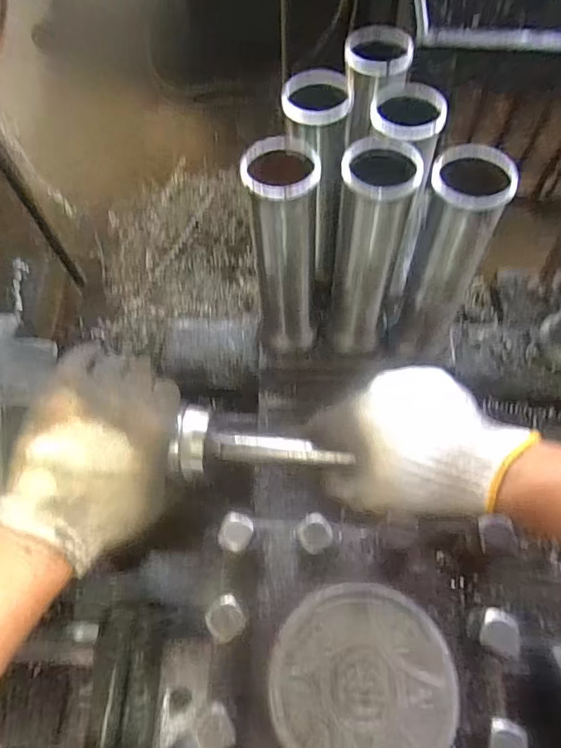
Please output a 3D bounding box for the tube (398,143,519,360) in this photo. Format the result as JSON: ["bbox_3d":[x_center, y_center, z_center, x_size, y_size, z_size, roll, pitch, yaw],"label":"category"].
[{"bbox_3d":[0.127,-0.082,0.392,0.052,0.187,0.050,23,67,13],"label":"tube"}]

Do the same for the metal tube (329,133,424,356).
[{"bbox_3d":[0.068,-0.087,0.400,0.046,0.188,0.049,9,64,7],"label":"metal tube"}]

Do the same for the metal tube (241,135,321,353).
[{"bbox_3d":[0.004,-0.091,0.404,0.050,0.187,0.060,-4,64,1],"label":"metal tube"}]

